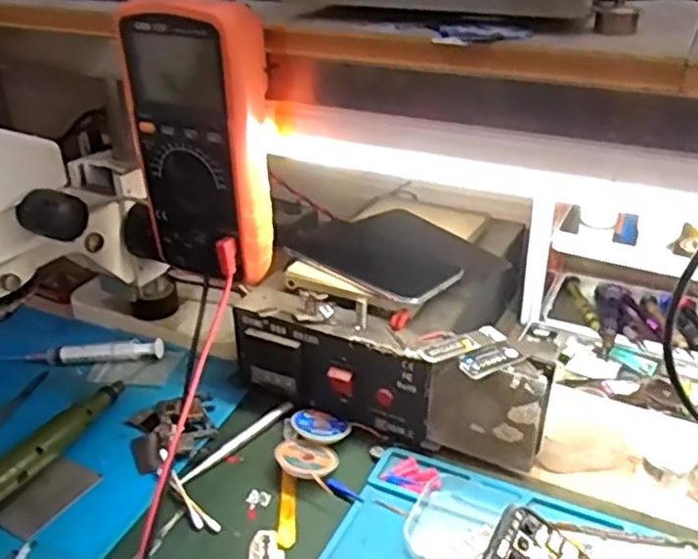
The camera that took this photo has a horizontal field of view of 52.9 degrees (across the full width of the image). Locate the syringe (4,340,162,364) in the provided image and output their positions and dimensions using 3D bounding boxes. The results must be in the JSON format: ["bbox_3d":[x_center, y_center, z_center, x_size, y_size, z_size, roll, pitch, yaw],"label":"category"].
[{"bbox_3d":[-0.235,0.064,0.623,0.137,0.022,0.017,-1,29,1],"label":"syringe"}]

